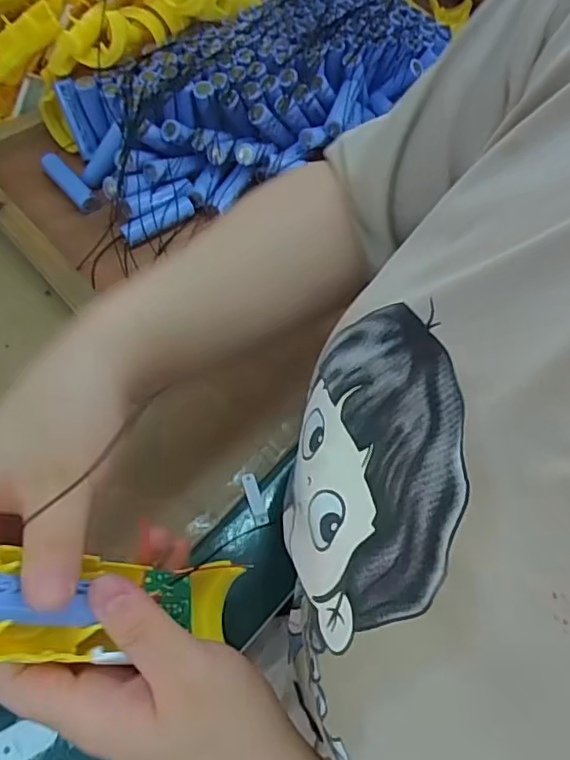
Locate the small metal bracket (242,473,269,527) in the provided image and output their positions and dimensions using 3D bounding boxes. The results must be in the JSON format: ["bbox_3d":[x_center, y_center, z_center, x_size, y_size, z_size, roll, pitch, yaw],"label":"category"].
[{"bbox_3d":[-0.021,0.083,0.400,0.010,0.005,0.036,-15,62,-12],"label":"small metal bracket"}]

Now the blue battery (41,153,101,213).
[{"bbox_3d":[-0.187,-0.171,0.496,0.066,0.019,0.016,42,65,19],"label":"blue battery"}]

